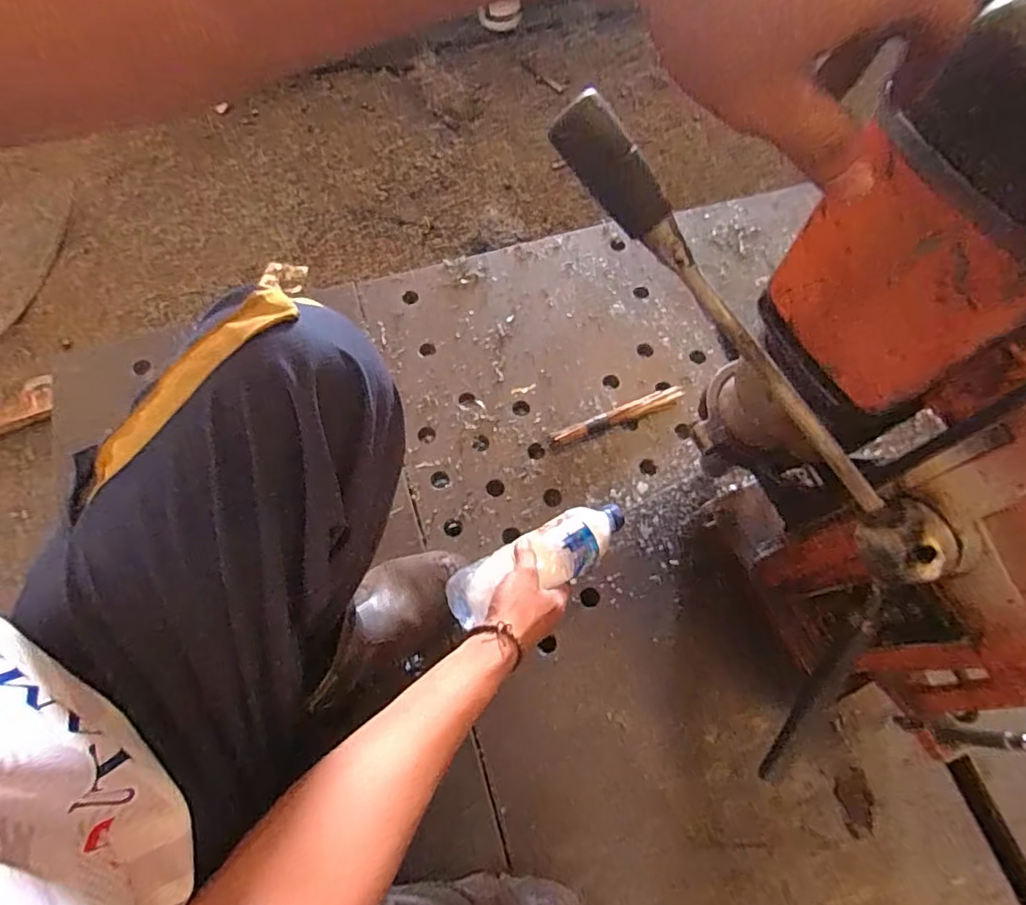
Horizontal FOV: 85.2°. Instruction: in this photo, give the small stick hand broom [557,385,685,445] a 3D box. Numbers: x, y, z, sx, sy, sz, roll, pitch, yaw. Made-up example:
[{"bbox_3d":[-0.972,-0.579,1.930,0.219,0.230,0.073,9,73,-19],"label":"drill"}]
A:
[{"bbox_3d":[0.153,-0.052,0.791,0.199,0.018,0.025,-21,69,-6],"label":"small stick hand broom"}]

